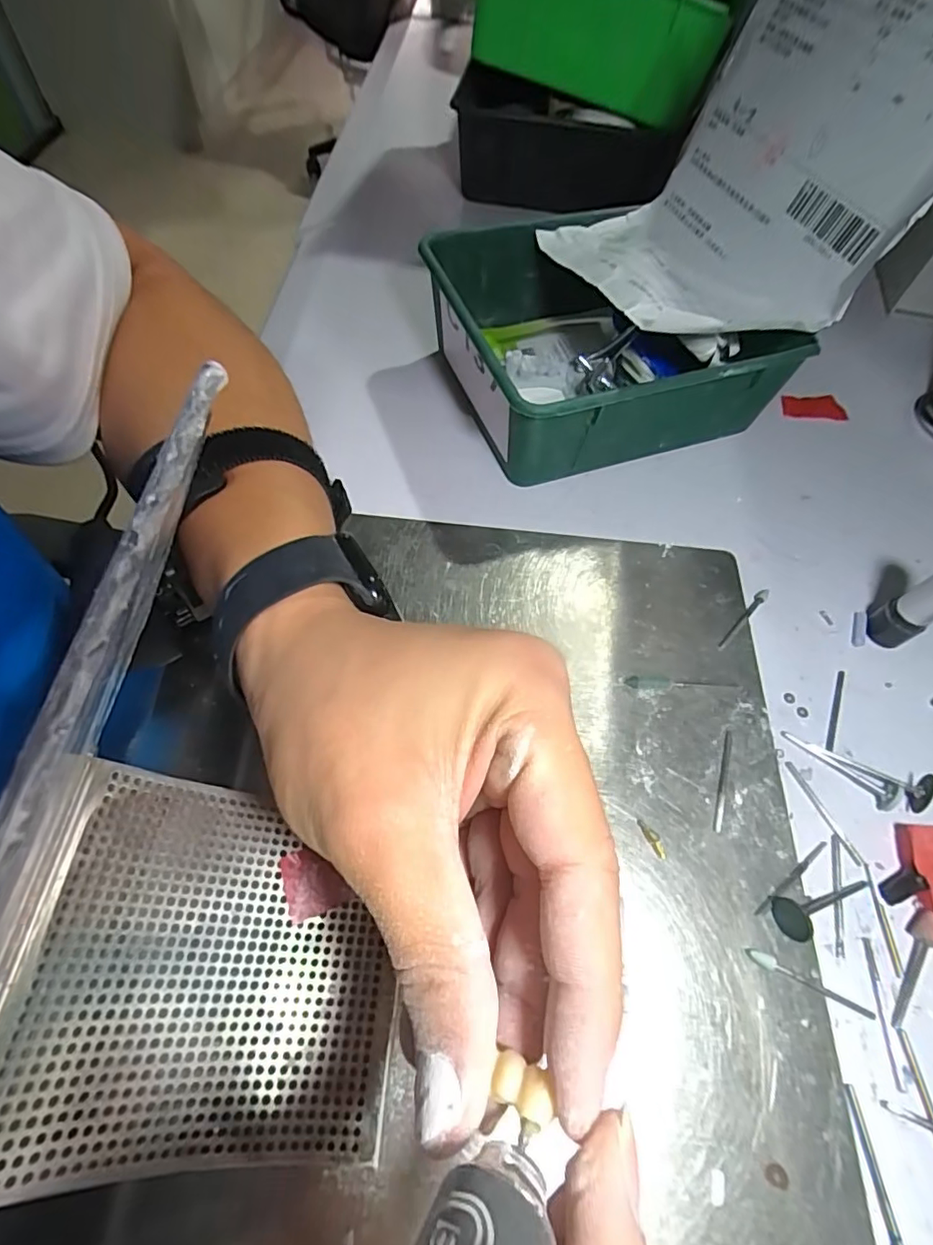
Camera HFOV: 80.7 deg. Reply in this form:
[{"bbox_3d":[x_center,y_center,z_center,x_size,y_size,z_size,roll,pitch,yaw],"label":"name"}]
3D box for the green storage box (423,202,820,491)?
[{"bbox_3d":[0.071,-0.159,0.319,0.156,0.069,0.153,-18,63,-13],"label":"green storage box"}]

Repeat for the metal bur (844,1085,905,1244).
[{"bbox_3d":[0.129,0.176,0.169,0.004,0.004,0.050,0,61,-3],"label":"metal bur"}]

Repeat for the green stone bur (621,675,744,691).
[{"bbox_3d":[0.098,0.029,0.248,0.052,0.004,0.007,6,60,0],"label":"green stone bur"}]

